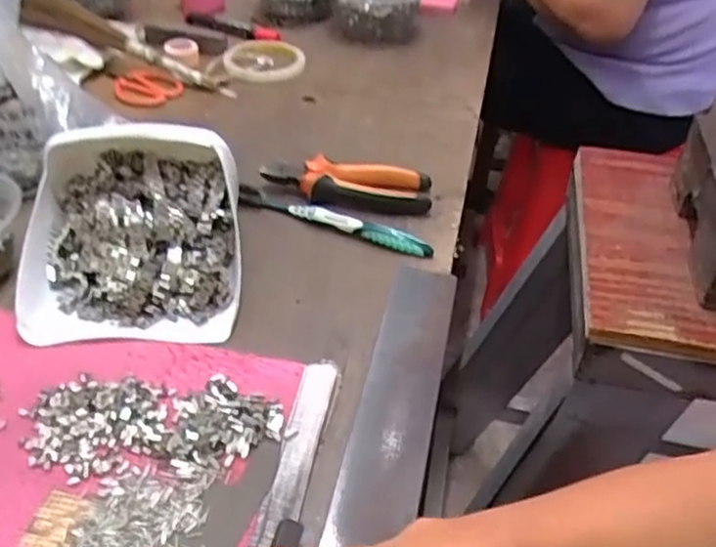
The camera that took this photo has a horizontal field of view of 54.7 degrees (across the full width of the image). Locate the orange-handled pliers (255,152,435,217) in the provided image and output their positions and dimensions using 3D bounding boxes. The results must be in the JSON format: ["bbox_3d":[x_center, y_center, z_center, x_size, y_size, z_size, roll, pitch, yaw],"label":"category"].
[{"bbox_3d":[-0.010,-0.081,0.628,0.150,0.024,0.054,6,42,-1],"label":"orange-handled pliers"}]

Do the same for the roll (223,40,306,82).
[{"bbox_3d":[-0.114,-0.262,0.849,0.096,0.019,0.096,4,42,-3],"label":"roll"}]

